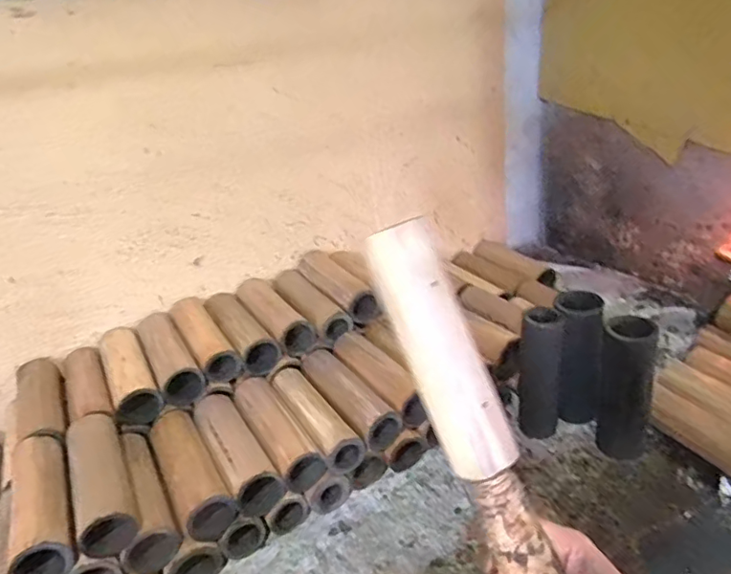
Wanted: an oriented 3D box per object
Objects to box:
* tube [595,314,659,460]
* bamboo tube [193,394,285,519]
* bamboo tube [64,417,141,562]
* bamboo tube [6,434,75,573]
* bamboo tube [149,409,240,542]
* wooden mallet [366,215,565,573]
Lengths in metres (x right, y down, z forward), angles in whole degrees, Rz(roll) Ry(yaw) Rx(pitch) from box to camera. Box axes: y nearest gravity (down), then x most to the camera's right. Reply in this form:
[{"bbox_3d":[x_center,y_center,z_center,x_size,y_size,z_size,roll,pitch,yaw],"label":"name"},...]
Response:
[{"bbox_3d":[0.305,0.122,0.633,0.058,0.179,0.049,6,28,26],"label":"tube"},{"bbox_3d":[-0.160,0.202,0.655,0.056,0.059,0.180,-22,28,-26],"label":"bamboo tube"},{"bbox_3d":[-0.288,0.204,0.581,0.053,0.047,0.174,-21,27,-24],"label":"bamboo tube"},{"bbox_3d":[-0.333,0.223,0.558,0.053,0.055,0.174,-19,26,-21],"label":"bamboo tube"},{"bbox_3d":[-0.209,0.214,0.632,0.058,0.054,0.183,-22,28,-26],"label":"bamboo tube"},{"bbox_3d":[0.086,0.131,0.365,0.039,0.365,0.035,-22,2,-29],"label":"wooden mallet"}]

